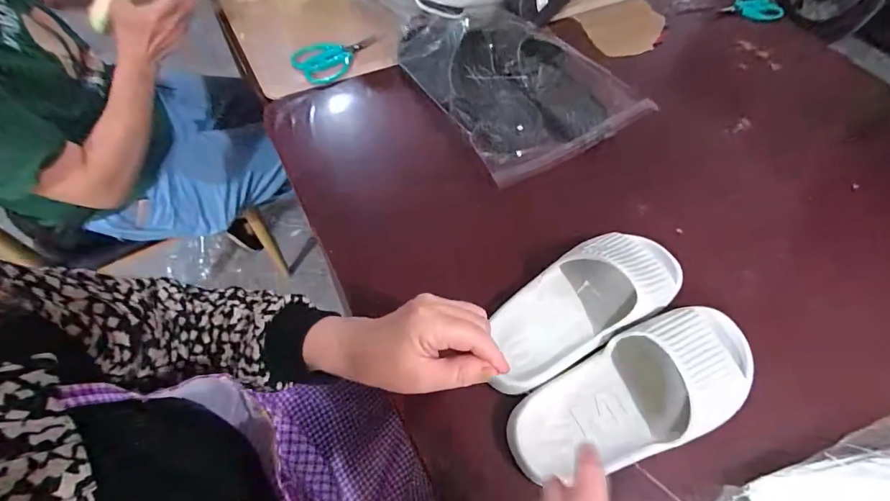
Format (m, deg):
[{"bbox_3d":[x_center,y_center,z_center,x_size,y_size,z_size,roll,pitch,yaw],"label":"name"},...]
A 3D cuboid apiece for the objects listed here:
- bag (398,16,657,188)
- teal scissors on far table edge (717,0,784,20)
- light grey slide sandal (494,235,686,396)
[{"bbox_3d":[0.102,-0.251,0.591,0.239,0.075,0.300,-28,64,-15],"label":"bag"},{"bbox_3d":[0.596,-0.480,0.803,0.120,0.025,0.053,3,61,2],"label":"teal scissors on far table edge"},{"bbox_3d":[0.146,0.050,0.430,0.241,0.069,0.095,-32,66,-10],"label":"light grey slide sandal"}]

